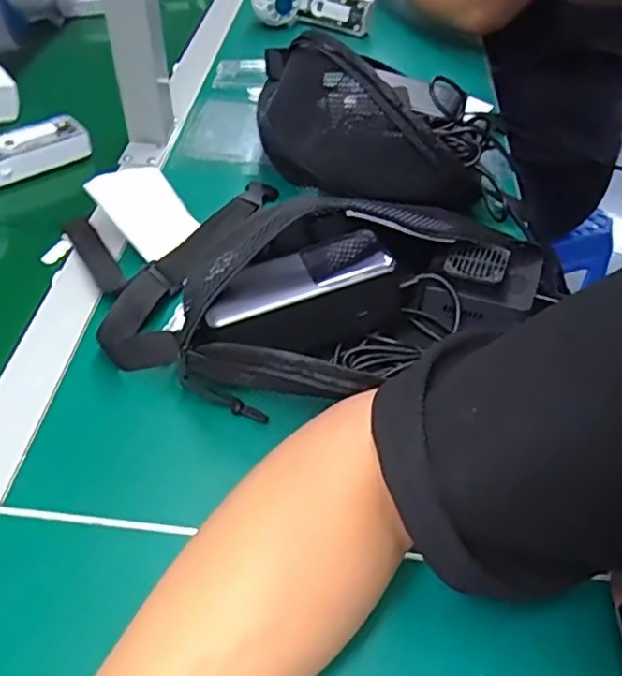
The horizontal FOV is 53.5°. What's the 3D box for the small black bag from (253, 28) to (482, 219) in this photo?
[{"bbox_3d":[0.029,-0.181,0.522,0.238,0.120,0.058,37,55,27],"label":"small black bag"}]

